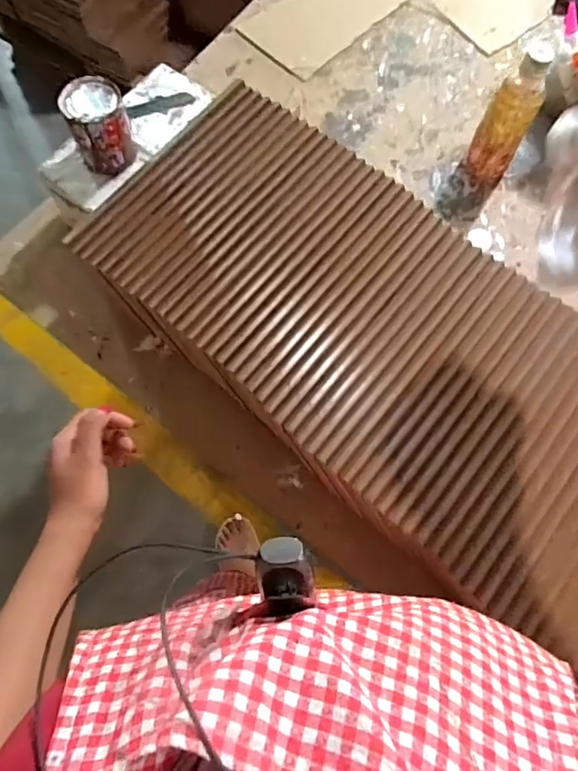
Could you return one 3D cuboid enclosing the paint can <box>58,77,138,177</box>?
[{"bbox_3d":[-0.208,-0.287,0.574,0.062,0.076,0.066,0,70,1],"label":"paint can"}]

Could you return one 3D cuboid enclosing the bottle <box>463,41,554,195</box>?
[{"bbox_3d":[0.268,-0.328,0.639,0.053,0.160,0.052,22,72,9],"label":"bottle"}]

